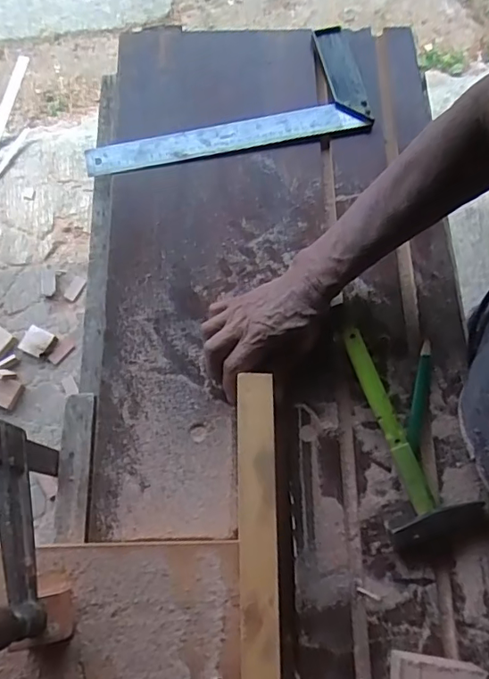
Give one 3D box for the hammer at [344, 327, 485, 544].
[{"bbox_3d":[0.144,0.085,0.529,0.083,0.029,0.208,-20,72,-7],"label":"hammer"}]

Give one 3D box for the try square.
[{"bbox_3d":[-0.026,-0.303,0.667,0.352,0.017,0.153,-11,71,-4],"label":"try square"}]

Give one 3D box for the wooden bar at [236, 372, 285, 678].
[{"bbox_3d":[0.013,0.203,0.437,0.036,0.014,0.353,-1,70,-1],"label":"wooden bar"}]

